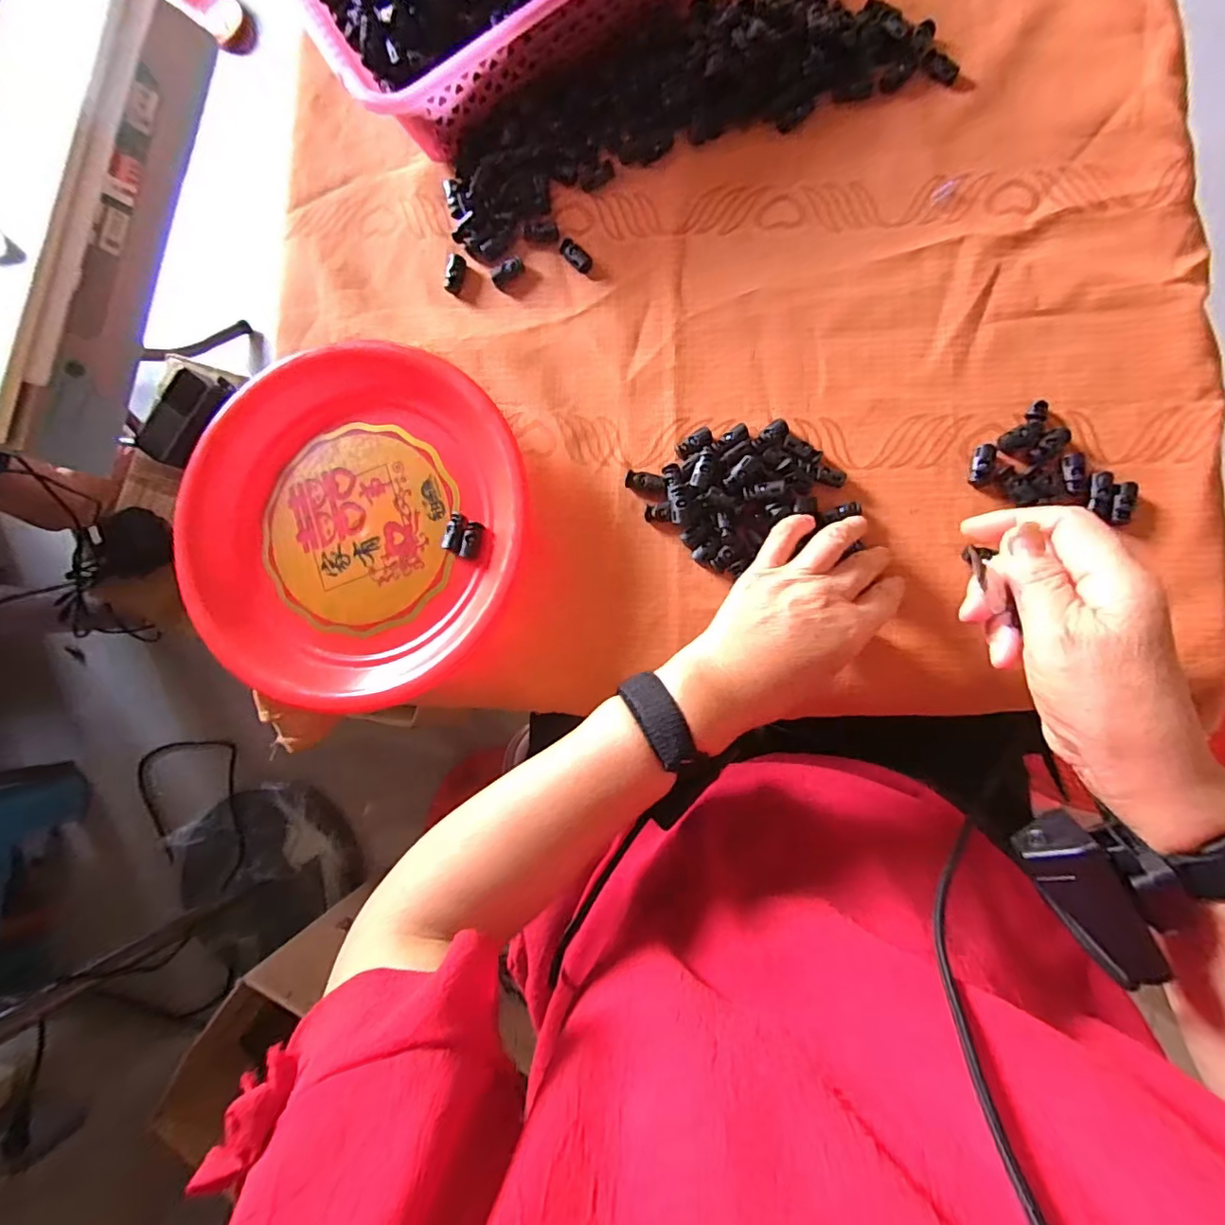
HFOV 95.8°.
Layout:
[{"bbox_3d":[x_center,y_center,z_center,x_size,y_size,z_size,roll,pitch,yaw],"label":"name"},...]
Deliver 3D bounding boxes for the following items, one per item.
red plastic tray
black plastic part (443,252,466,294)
[{"bbox_3d":[-0.186,-0.064,0.404,0.265,0.034,0.259,21,89,8],"label":"red plastic tray"},{"bbox_3d":[-0.123,-0.267,0.434,0.015,0.007,0.030,6,87,7],"label":"black plastic part"}]

